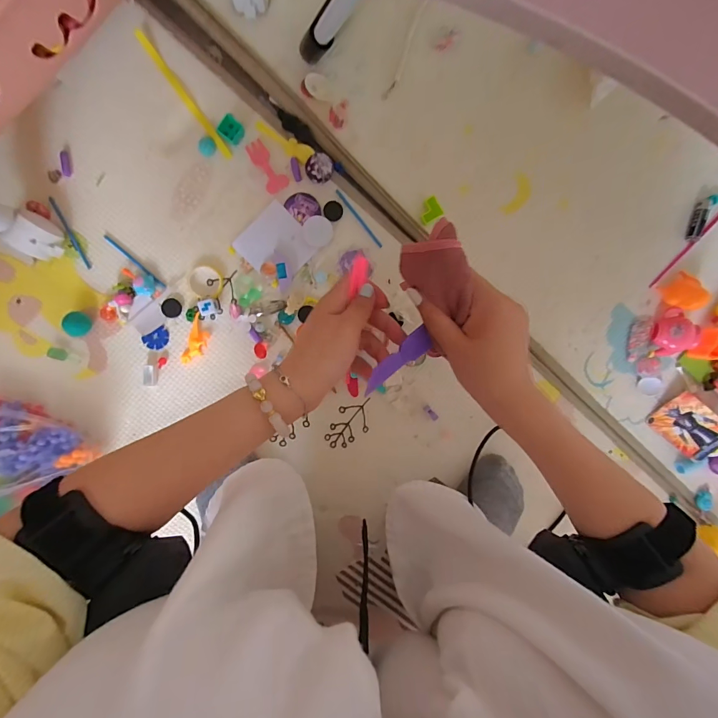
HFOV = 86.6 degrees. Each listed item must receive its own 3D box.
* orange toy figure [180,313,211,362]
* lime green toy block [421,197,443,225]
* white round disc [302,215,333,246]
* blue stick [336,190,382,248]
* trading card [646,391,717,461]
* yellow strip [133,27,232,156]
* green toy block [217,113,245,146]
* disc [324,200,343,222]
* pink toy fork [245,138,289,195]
[{"bbox_3d":[-0.179,-0.019,0.421,0.020,0.009,0.057,24,95,-7],"label":"orange toy figure"},{"bbox_3d":[0.078,-0.164,0.422,0.024,0.009,0.023,-28,98,-1],"label":"lime green toy block"},{"bbox_3d":[-0.045,-0.140,0.415,0.033,0.004,0.032,-2,97,-4],"label":"white round disc"},{"bbox_3d":[0.000,-0.156,0.424,0.005,0.004,0.077,-39,98,1],"label":"blue stick"},{"bbox_3d":[0.414,0.085,0.472,0.084,0.006,0.056,40,116,3],"label":"trading card"},{"bbox_3d":[-0.178,-0.269,0.391,0.008,0.006,0.139,-36,98,1],"label":"yellow strip"},{"bbox_3d":[-0.131,-0.237,0.396,0.022,0.013,0.021,37,93,-8],"label":"green toy block"},{"bbox_3d":[-0.028,-0.161,0.415,0.021,0.004,0.021,-1,97,-4],"label":"disc"},{"bbox_3d":[-0.097,-0.205,0.404,0.025,0.004,0.055,-27,98,-1],"label":"pink toy fork"}]

